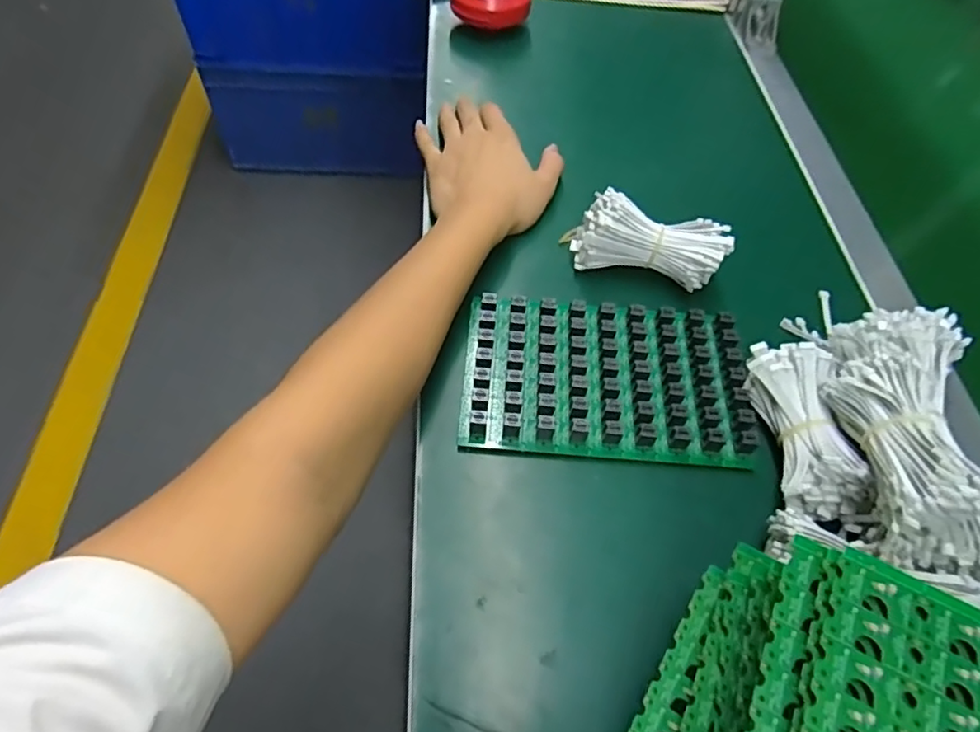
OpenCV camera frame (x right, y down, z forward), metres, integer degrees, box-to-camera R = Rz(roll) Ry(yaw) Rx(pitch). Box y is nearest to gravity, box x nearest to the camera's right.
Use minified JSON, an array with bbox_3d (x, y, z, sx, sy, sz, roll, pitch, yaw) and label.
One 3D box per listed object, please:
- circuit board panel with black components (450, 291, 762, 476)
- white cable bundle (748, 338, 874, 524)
[{"bbox_3d":[0.079,0.006,0.399,0.186,0.018,0.112,5,57,-1],"label":"circuit board panel with black components"},{"bbox_3d":[0.195,0.036,0.366,0.045,0.038,0.112,-1,57,-5],"label":"white cable bundle"}]

